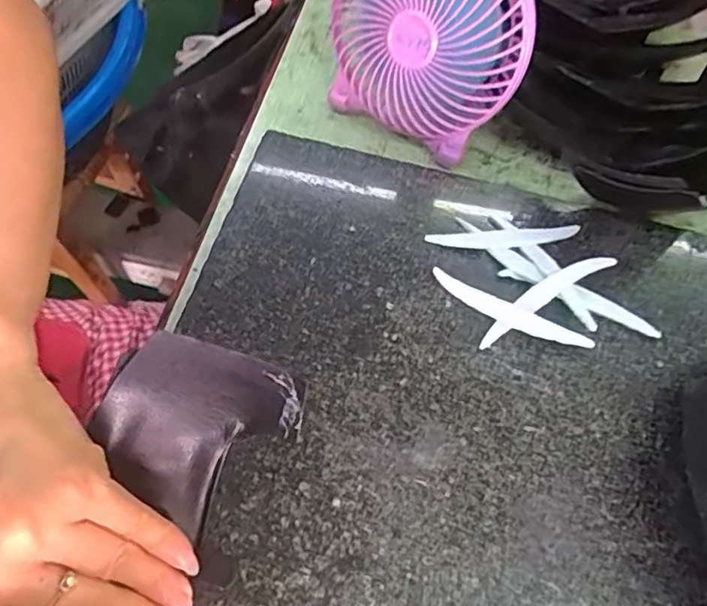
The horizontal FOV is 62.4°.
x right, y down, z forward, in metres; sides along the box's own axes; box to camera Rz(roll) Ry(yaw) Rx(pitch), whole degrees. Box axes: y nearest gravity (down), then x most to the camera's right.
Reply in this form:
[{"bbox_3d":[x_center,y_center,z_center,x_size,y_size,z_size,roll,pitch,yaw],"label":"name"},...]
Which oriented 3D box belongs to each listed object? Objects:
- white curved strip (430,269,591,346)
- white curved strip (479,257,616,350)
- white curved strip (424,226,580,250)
[{"bbox_3d":[0.086,0.006,0.324,0.092,0.007,0.013,28,65,11],"label":"white curved strip"},{"bbox_3d":[0.106,-0.004,0.326,0.091,0.004,0.014,-32,82,-8],"label":"white curved strip"},{"bbox_3d":[0.090,-0.038,0.348,0.091,0.004,0.013,-3,63,-5],"label":"white curved strip"}]

